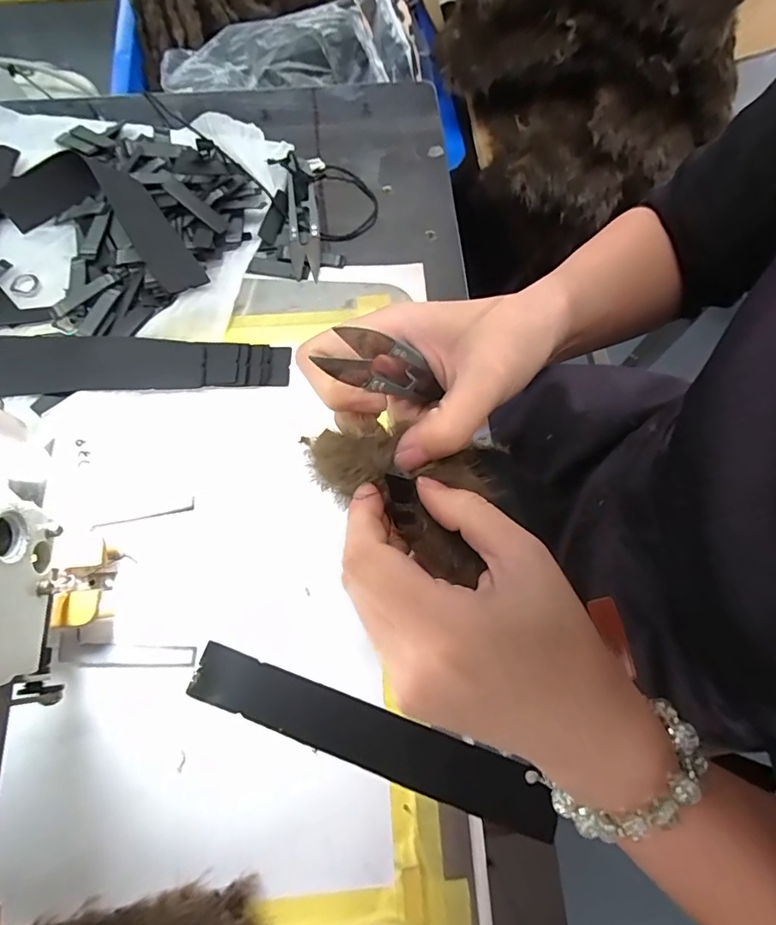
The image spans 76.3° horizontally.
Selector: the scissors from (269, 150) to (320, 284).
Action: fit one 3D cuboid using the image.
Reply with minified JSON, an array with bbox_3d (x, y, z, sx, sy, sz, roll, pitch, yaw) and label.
[{"bbox_3d":[-0.067,-0.193,0.371,0.027,0.014,0.121,-13,71,-5],"label":"scissors"}]

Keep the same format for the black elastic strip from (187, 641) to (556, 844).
[{"bbox_3d":[-0.010,0.145,0.262,0.198,0.004,0.030,19,72,6],"label":"black elastic strip"}]

